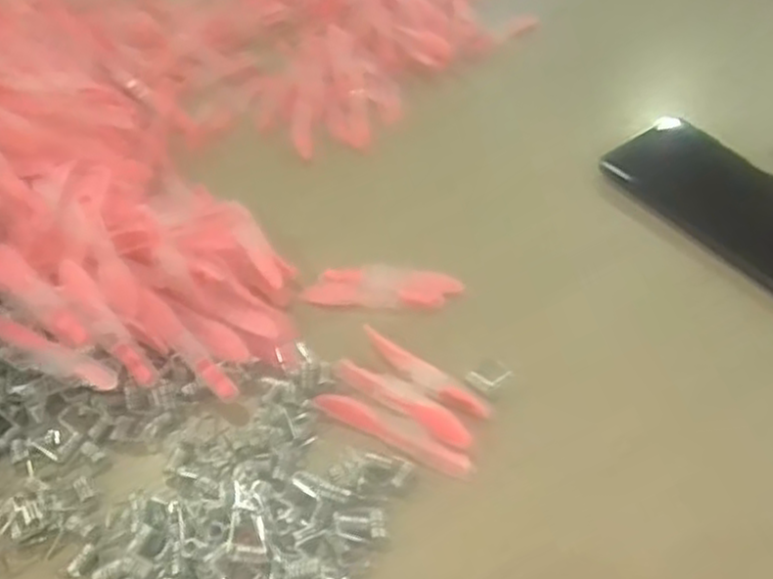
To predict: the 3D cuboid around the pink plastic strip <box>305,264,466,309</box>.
[{"bbox_3d":[-0.002,-0.003,0.420,0.082,0.004,0.029,2,49,4],"label":"pink plastic strip"}]

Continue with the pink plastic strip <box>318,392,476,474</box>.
[{"bbox_3d":[0.002,0.066,0.361,0.080,0.004,0.012,24,54,22],"label":"pink plastic strip"}]

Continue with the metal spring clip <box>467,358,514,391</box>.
[{"bbox_3d":[0.051,0.041,0.379,0.019,0.004,0.015,-33,56,-24],"label":"metal spring clip"}]

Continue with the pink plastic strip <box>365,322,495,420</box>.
[{"bbox_3d":[0.018,0.041,0.383,0.078,0.004,0.013,34,58,28],"label":"pink plastic strip"}]

